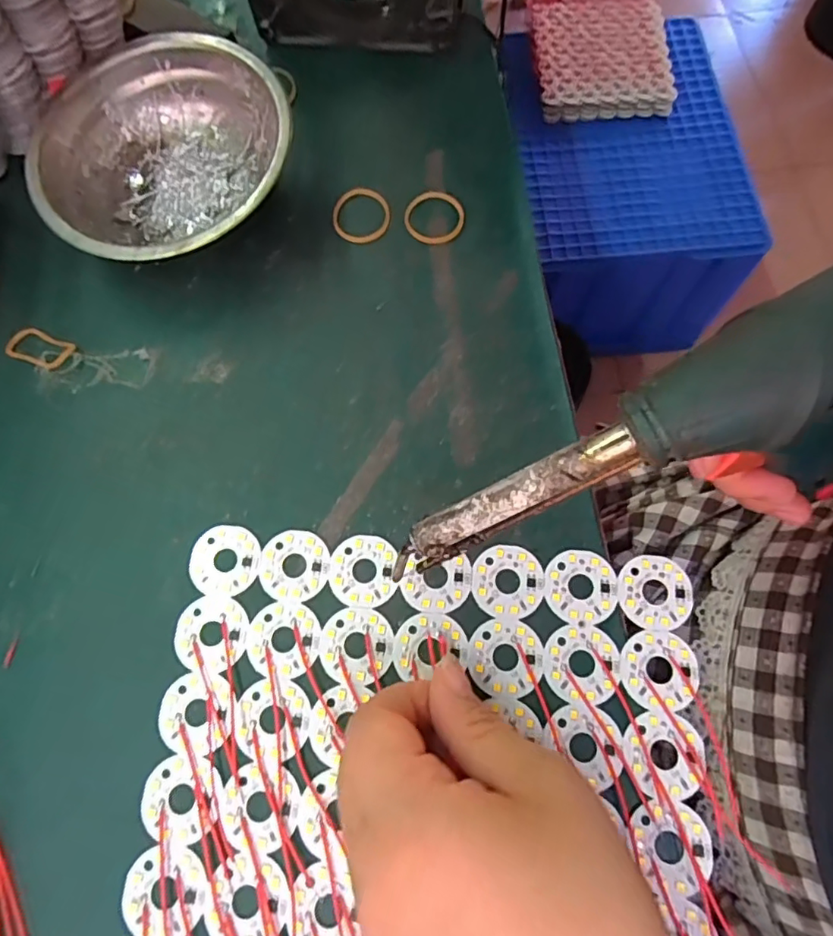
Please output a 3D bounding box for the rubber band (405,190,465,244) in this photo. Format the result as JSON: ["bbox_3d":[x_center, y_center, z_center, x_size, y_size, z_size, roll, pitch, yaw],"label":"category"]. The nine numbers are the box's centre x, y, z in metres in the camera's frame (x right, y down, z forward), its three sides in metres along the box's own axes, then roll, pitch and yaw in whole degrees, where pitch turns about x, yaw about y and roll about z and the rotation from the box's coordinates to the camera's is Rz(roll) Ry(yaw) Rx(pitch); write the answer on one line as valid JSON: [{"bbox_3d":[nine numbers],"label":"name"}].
[{"bbox_3d":[0.010,-0.135,0.292,0.032,0.004,0.033,0,72,1],"label":"rubber band"}]

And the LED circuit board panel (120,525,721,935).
[{"bbox_3d":[0.001,0.133,0.207,0.209,0.005,0.207,4,72,2],"label":"LED circuit board panel"}]

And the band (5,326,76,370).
[{"bbox_3d":[-0.189,-0.060,0.274,0.030,0.004,0.018,22,74,8],"label":"band"}]

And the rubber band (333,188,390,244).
[{"bbox_3d":[-0.030,-0.136,0.295,0.030,0.004,0.033,7,72,3],"label":"rubber band"}]

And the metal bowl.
[{"bbox_3d":[-0.124,-0.154,0.281,0.122,0.044,0.125,0,72,1],"label":"metal bowl"}]

